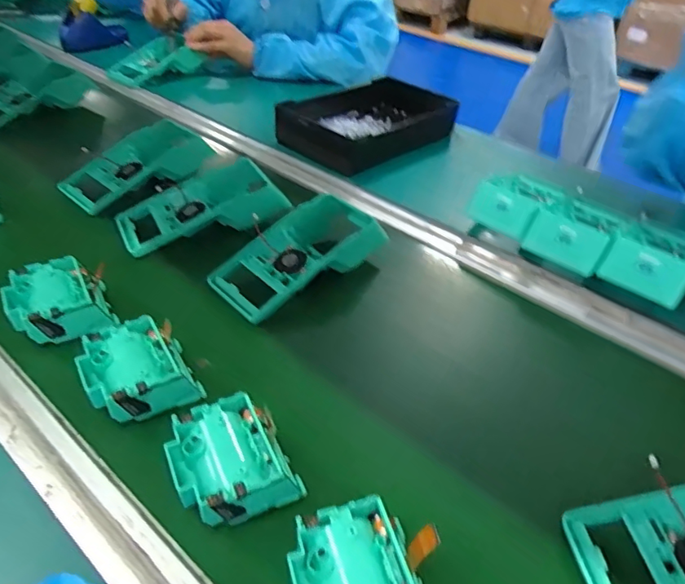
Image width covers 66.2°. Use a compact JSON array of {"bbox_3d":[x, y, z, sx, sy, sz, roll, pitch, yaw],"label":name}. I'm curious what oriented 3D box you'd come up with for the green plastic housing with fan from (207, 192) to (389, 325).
[{"bbox_3d":[-0.044,-0.040,0.552,0.184,0.062,0.088,-25,48,-34],"label":"green plastic housing with fan"}]

